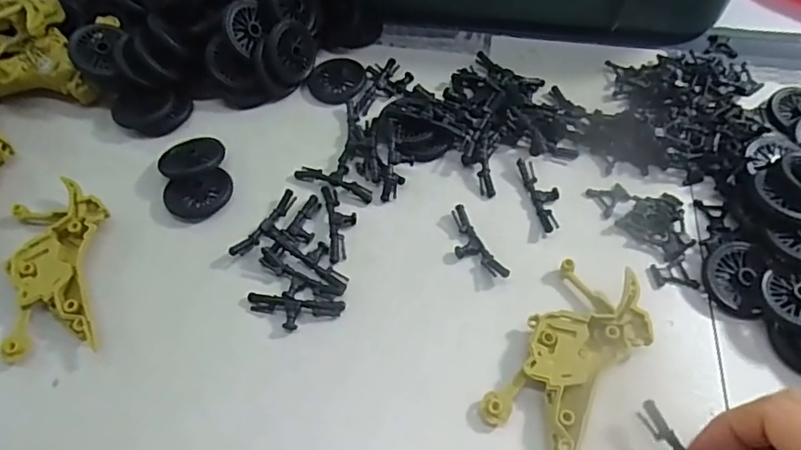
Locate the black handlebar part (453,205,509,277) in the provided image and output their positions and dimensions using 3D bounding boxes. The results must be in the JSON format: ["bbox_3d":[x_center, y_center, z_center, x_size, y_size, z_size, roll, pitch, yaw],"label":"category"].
[{"bbox_3d":[0.038,0.011,0.297,0.017,0.008,0.048,-24,60,-14],"label":"black handlebar part"}]

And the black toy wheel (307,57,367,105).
[{"bbox_3d":[-0.040,-0.095,0.366,0.036,0.005,0.035,0,57,1],"label":"black toy wheel"}]

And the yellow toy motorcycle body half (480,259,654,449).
[{"bbox_3d":[0.081,0.062,0.261,0.048,0.014,0.096,29,62,18],"label":"yellow toy motorcycle body half"}]

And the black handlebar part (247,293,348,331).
[{"bbox_3d":[-0.054,0.044,0.278,0.048,0.006,0.017,6,58,5],"label":"black handlebar part"}]

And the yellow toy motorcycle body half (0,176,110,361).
[{"bbox_3d":[-0.177,0.021,0.287,0.046,0.014,0.094,-14,58,-8],"label":"yellow toy motorcycle body half"}]

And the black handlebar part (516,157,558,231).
[{"bbox_3d":[0.081,-0.018,0.316,0.016,0.007,0.048,-11,58,-6],"label":"black handlebar part"}]

